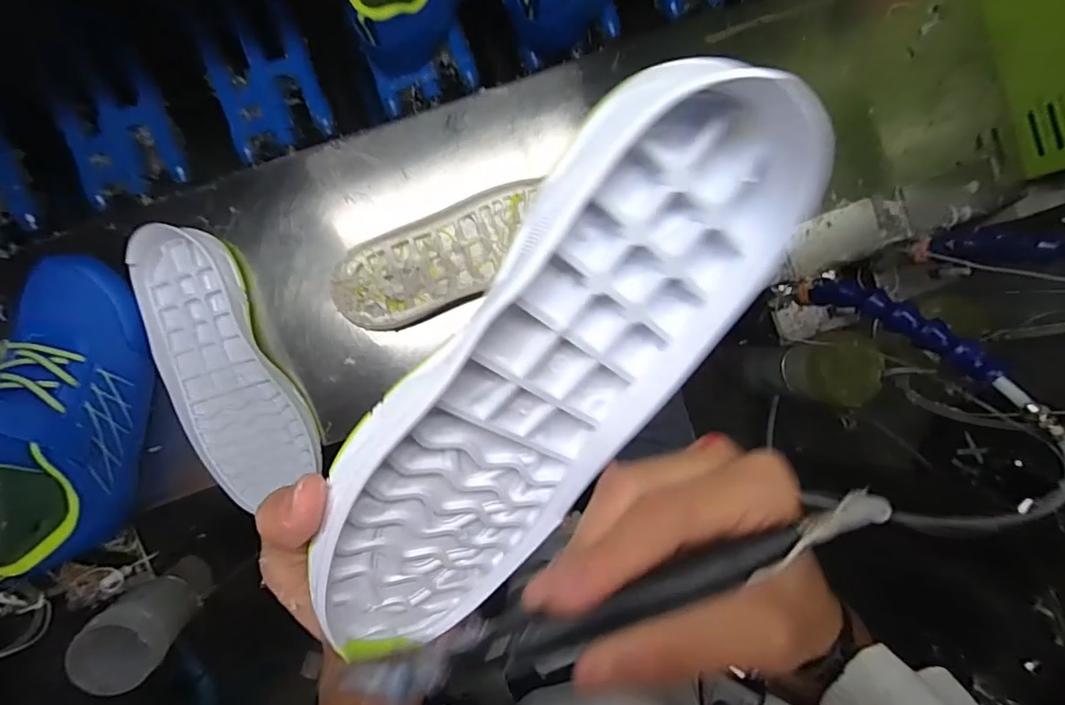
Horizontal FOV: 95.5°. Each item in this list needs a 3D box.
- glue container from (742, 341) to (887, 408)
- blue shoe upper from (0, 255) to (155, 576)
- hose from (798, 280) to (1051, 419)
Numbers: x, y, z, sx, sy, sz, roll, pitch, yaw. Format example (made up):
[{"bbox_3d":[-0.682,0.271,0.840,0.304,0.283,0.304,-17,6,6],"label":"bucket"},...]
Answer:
[{"bbox_3d":[0.296,0.018,0.529,0.075,0.137,0.061,-1,93,-8],"label":"glue container"},{"bbox_3d":[-0.348,0.044,0.367,0.075,0.103,0.228,4,93,-8],"label":"blue shoe upper"},{"bbox_3d":[0.278,-0.018,0.358,0.019,0.174,0.037,-38,137,-4],"label":"hose"}]

